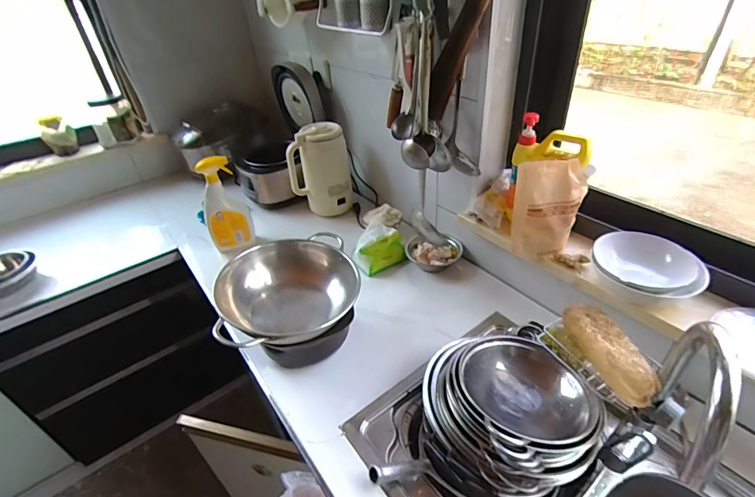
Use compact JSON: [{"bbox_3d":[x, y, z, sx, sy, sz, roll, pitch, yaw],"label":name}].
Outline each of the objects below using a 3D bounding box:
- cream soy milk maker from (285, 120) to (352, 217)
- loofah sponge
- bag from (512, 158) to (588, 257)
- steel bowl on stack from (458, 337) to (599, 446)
[{"bbox_3d":[-0.179,-0.236,1.231,0.176,0.271,0.113,4,37,12],"label":"cream soy milk maker"},{"bbox_3d":[0.360,0.152,0.610,0.070,0.047,0.182,-7,36,-3],"label":"loofah sponge"},{"bbox_3d":[0.335,-0.072,0.769,0.137,0.199,0.041,-6,36,-1],"label":"bag"},{"bbox_3d":[0.238,0.228,0.642,0.190,0.064,0.200,-3,36,2],"label":"steel bowl on stack"}]

